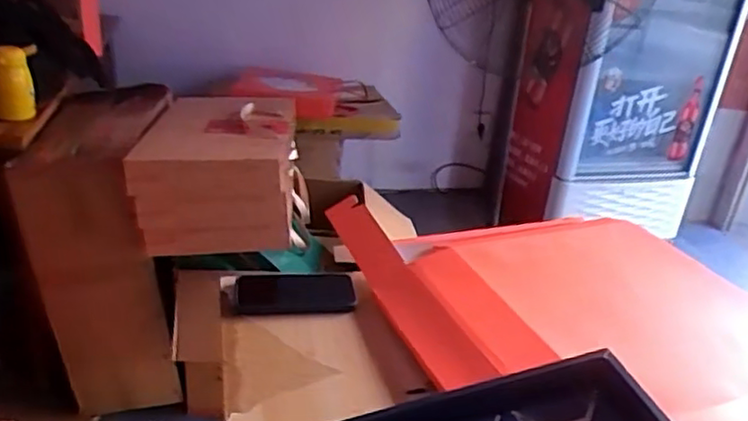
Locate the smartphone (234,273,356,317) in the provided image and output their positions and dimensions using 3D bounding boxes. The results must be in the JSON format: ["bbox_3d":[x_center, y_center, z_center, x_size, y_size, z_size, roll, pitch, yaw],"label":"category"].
[{"bbox_3d":[-0.102,0.106,0.851,0.151,0.011,0.078,0,37,-11],"label":"smartphone"}]

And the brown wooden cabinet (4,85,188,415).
[{"bbox_3d":[-0.602,0.098,1.583,0.292,0.658,0.412,5,26,-2],"label":"brown wooden cabinet"}]

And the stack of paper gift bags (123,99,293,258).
[{"bbox_3d":[-0.338,-0.084,1.480,0.305,0.233,0.426,4,26,-4],"label":"stack of paper gift bags"}]

